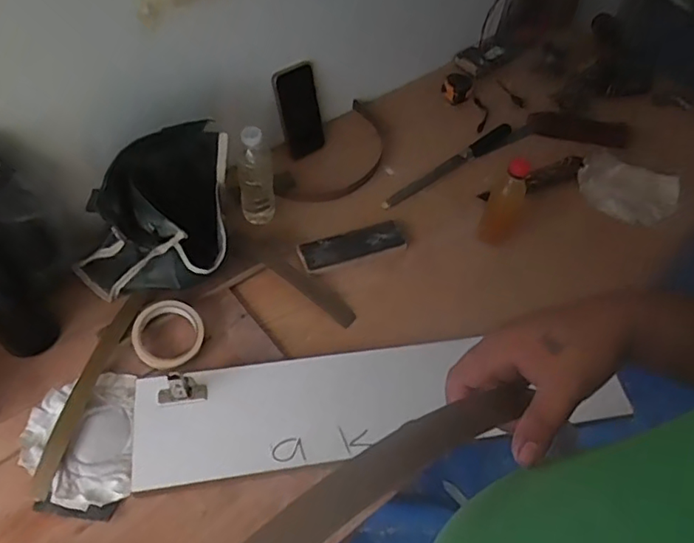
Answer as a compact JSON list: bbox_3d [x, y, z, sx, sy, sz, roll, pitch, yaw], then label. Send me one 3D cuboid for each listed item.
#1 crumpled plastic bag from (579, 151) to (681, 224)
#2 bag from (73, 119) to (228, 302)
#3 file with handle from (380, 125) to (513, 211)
[{"bbox_3d":[0.521,-0.153,1.064,0.177,0.035,0.118,25,57,13],"label":"crumpled plastic bag"},{"bbox_3d":[-0.279,-0.067,0.843,0.252,0.211,0.144,-20,59,-17],"label":"bag"},{"bbox_3d":[0.197,-0.205,1.080,0.314,0.015,0.034,-33,64,-24],"label":"file with handle"}]

